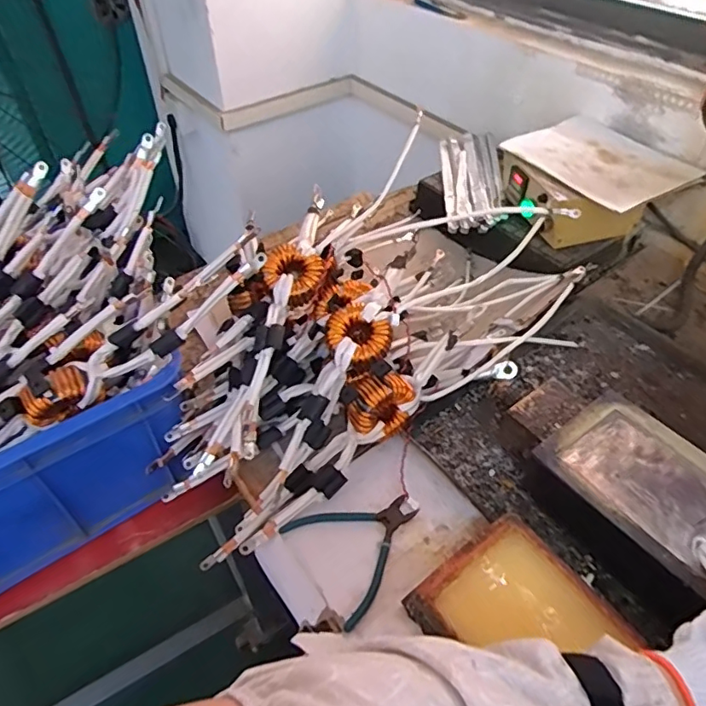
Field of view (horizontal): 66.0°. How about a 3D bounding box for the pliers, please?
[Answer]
[{"bbox_3d":[0.013,0.202,0.588,0.135,0.008,0.126,-27,52,-23],"label":"pliers"}]

